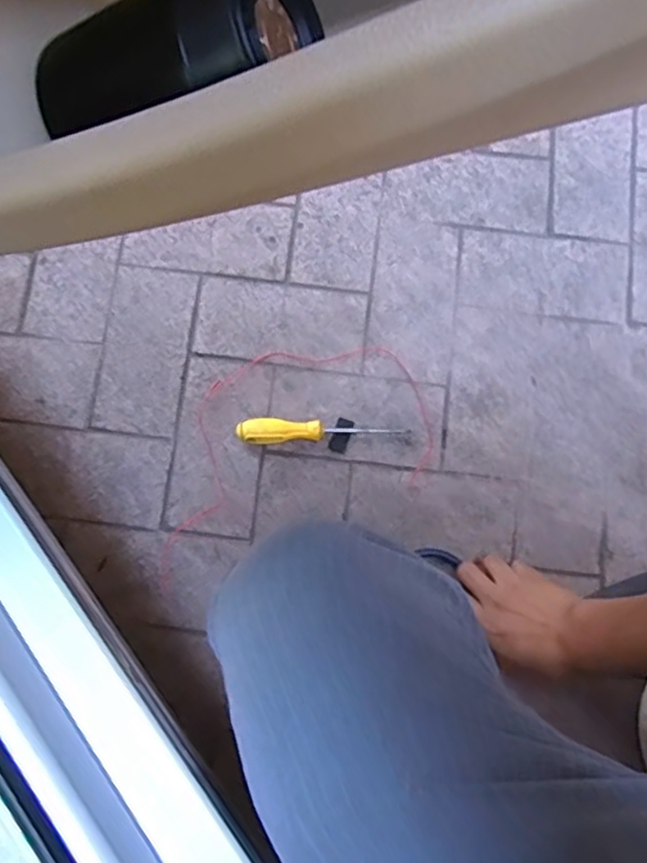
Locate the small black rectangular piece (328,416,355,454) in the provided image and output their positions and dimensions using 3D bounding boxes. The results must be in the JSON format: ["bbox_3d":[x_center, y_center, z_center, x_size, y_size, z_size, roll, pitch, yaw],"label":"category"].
[{"bbox_3d":[0.021,0.004,0.703,0.021,0.010,0.039,20,79,3],"label":"small black rectangular piece"}]

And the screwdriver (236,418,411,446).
[{"bbox_3d":[0.000,-0.001,0.697,0.186,0.024,0.028,-2,79,-2],"label":"screwdriver"}]

